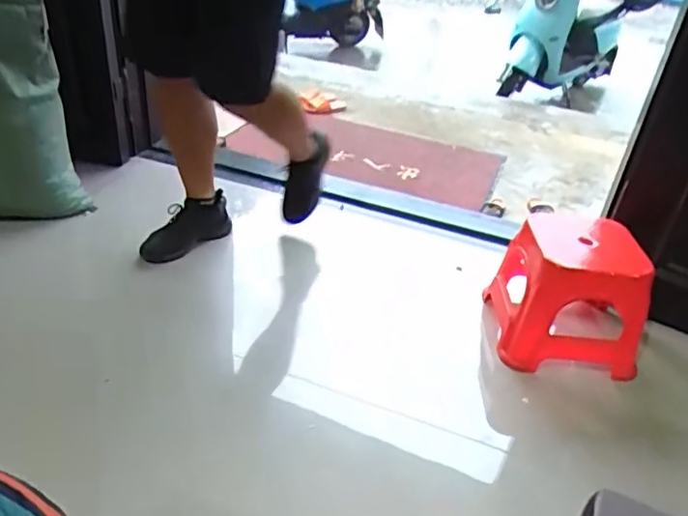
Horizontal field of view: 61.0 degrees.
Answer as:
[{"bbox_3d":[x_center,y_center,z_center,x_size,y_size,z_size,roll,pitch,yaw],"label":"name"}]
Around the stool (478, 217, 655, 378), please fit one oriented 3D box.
[{"bbox_3d":[0.520,0.075,1.366,0.287,0.290,0.275,4,34,-2],"label":"stool"}]

